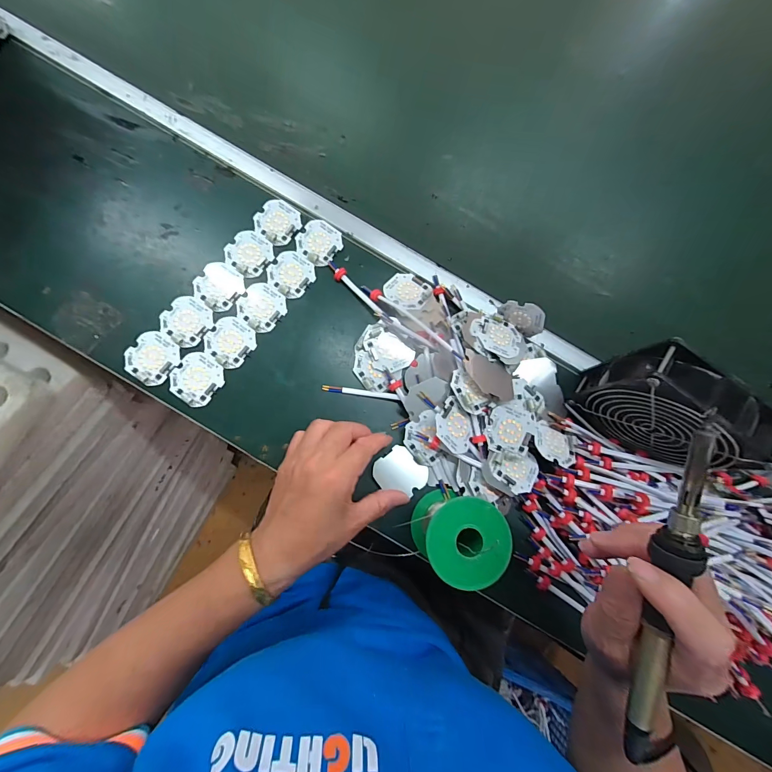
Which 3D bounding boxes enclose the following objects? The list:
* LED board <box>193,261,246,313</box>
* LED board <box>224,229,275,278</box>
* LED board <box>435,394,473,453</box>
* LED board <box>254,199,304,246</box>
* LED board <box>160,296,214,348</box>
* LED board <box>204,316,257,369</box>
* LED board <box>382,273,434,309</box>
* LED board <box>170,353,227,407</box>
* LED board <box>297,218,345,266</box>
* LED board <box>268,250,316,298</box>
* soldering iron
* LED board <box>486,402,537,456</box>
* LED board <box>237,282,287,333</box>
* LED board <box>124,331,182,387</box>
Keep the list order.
[{"bbox_3d":[-0.173,-0.104,0.360,0.048,0.004,0.047,38,77,2],"label":"LED board"},{"bbox_3d":[-0.146,-0.141,0.372,0.047,0.004,0.047,35,77,2],"label":"LED board"},{"bbox_3d":[0.065,0.040,0.327,0.045,0.004,0.039,45,66,-16],"label":"LED board"},{"bbox_3d":[-0.118,-0.180,0.381,0.046,0.005,0.046,34,77,1],"label":"LED board"},{"bbox_3d":[-0.200,-0.066,0.349,0.044,0.005,0.047,35,77,1],"label":"LED board"},{"bbox_3d":[-0.157,-0.045,0.350,0.047,0.005,0.045,41,77,3],"label":"LED board"},{"bbox_3d":[0.023,-0.102,0.375,0.046,0.004,0.044,34,64,9],"label":"LED board"},{"bbox_3d":[-0.185,-0.007,0.341,0.045,0.004,0.046,37,78,1],"label":"LED board"},{"bbox_3d":[-0.073,-0.157,0.381,0.046,0.004,0.046,36,77,2],"label":"LED board"},{"bbox_3d":[-0.101,-0.120,0.372,0.047,0.004,0.047,38,77,3],"label":"LED board"},{"bbox_3d":[0.147,0.112,0.179,0.015,0.015,0.197,2,100,-2],"label":"soldering iron"},{"bbox_3d":[0.122,0.041,0.335,0.047,0.004,0.047,16,77,-3],"label":"LED board"},{"bbox_3d":[-0.129,-0.082,0.361,0.046,0.005,0.047,36,77,1],"label":"LED board"},{"bbox_3d":[-0.227,-0.028,0.340,0.047,0.004,0.048,40,76,1],"label":"LED board"}]

